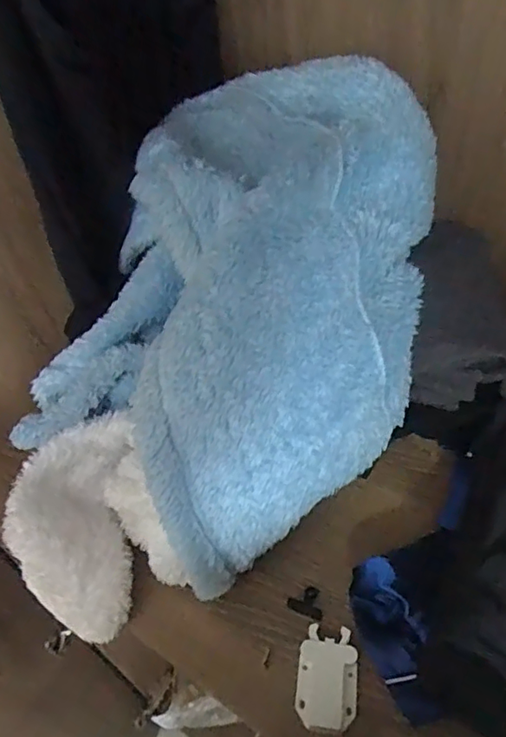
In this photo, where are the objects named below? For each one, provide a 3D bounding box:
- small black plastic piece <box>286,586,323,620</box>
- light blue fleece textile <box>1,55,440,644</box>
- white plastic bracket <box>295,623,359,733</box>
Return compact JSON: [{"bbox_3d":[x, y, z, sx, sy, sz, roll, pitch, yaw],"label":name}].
[{"bbox_3d":[0.044,0.186,0.439,0.028,0.007,0.024,15,51,20],"label":"small black plastic piece"},{"bbox_3d":[-0.032,-0.036,0.467,0.306,0.241,0.443,9,49,16],"label":"light blue fleece textile"},{"bbox_3d":[0.055,0.224,0.396,0.042,0.014,0.065,3,47,10],"label":"white plastic bracket"}]

